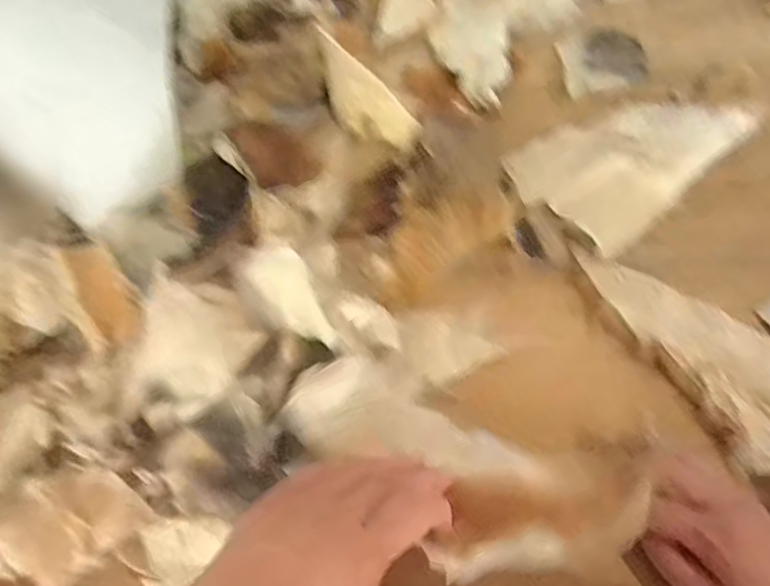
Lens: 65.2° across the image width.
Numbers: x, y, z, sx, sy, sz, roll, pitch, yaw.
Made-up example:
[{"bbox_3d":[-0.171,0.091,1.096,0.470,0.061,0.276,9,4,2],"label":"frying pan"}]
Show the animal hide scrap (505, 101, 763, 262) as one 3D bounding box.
[{"bbox_3d":[0.218,-0.133,0.548,0.189,0.030,0.130,-40,66,-16],"label":"animal hide scrap"}]

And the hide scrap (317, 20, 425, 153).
[{"bbox_3d":[-0.026,-0.189,0.582,0.130,0.021,0.053,47,114,-3],"label":"hide scrap"}]

